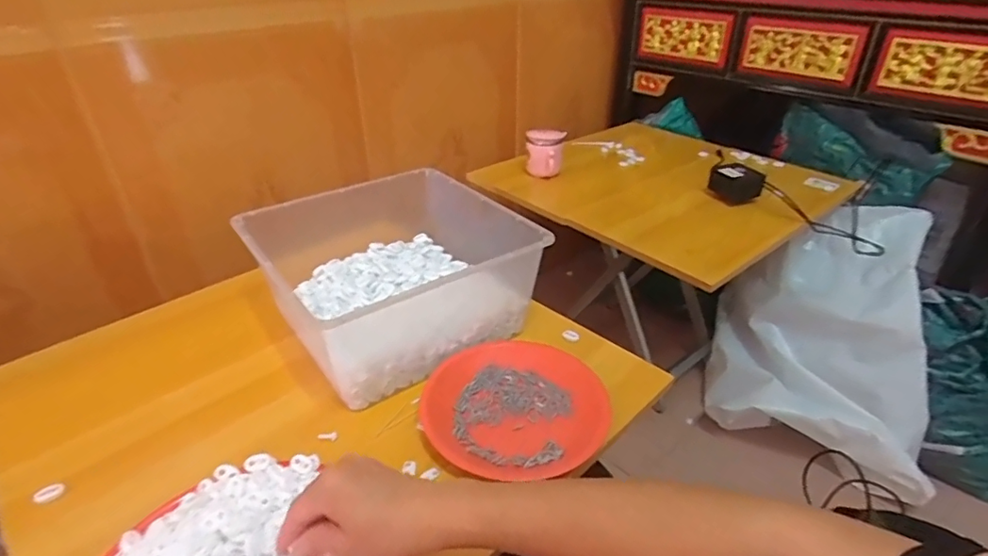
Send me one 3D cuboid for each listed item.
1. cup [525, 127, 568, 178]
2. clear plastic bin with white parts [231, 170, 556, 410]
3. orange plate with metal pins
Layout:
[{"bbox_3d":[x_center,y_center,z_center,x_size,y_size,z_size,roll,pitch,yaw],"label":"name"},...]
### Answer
[{"bbox_3d":[0.111,-0.277,1.137,0.082,0.077,0.078,1,33,2],"label":"cup"},{"bbox_3d":[-0.121,-0.007,0.685,0.274,0.129,0.279,-23,40,-30],"label":"clear plastic bin with white parts"},{"bbox_3d":[0.022,0.141,0.585,0.198,0.027,0.183,0,33,0],"label":"orange plate with metal pins"}]

